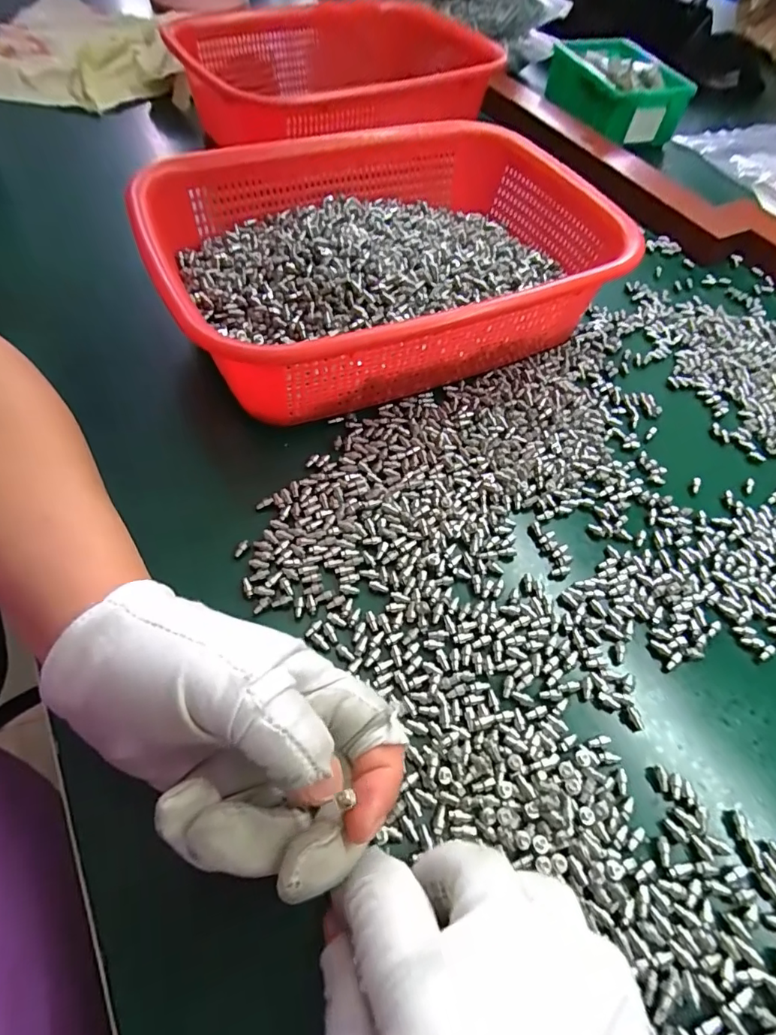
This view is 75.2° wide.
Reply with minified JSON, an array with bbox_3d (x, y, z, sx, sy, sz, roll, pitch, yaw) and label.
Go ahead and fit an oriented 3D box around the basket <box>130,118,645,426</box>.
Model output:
[{"bbox_3d":[-0.003,-0.169,0.336,0.274,0.074,0.209,-23,61,-17],"label":"basket"}]

